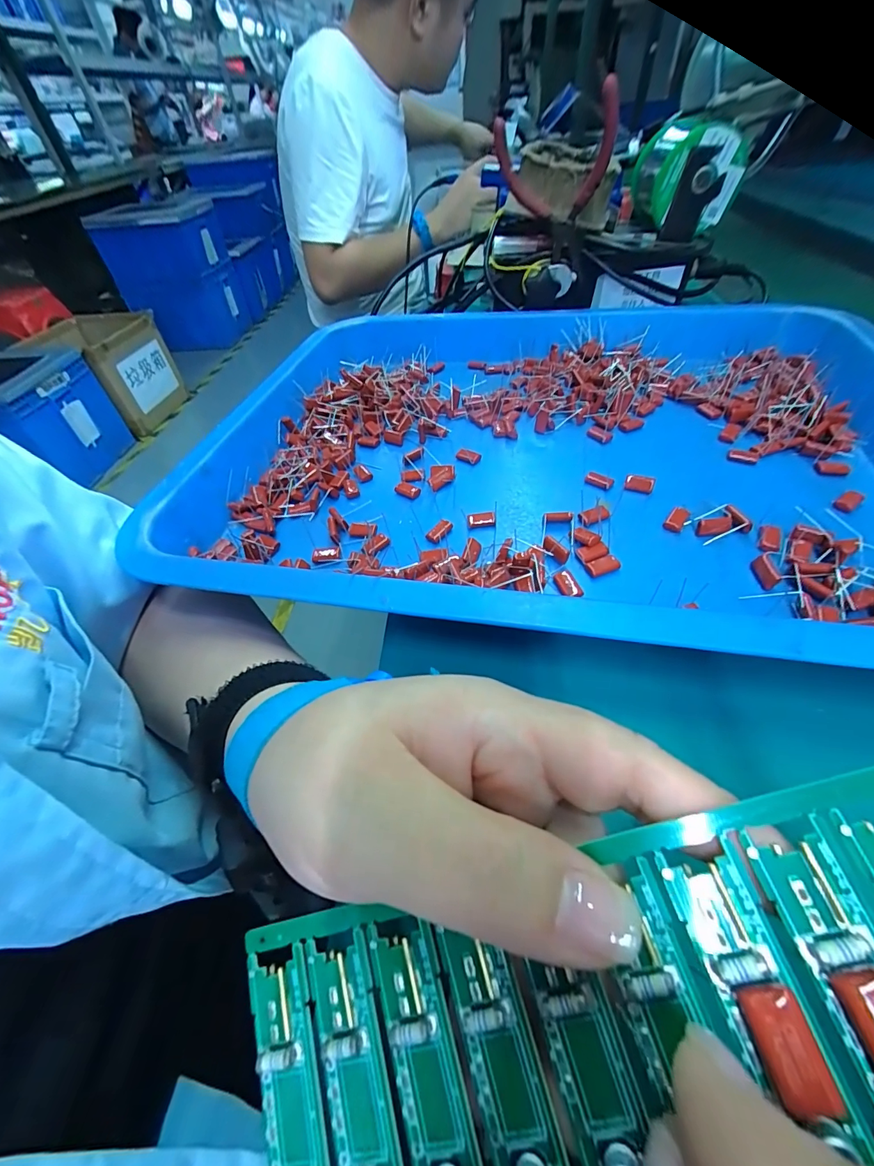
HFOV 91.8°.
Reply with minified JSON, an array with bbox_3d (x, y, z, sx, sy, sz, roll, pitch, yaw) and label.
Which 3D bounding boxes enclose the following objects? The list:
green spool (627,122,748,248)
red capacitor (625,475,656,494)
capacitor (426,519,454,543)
[{"bbox_3d":[0.219,-0.362,0.377,0.062,0.065,0.101,0,48,4],"label":"green spool"},{"bbox_3d":[0.118,-0.057,0.247,0.016,0.006,0.008,13,50,15],"label":"red capacitor"},{"bbox_3d":[0.002,-0.030,0.242,0.008,0.004,0.015,33,58,28],"label":"capacitor"}]

